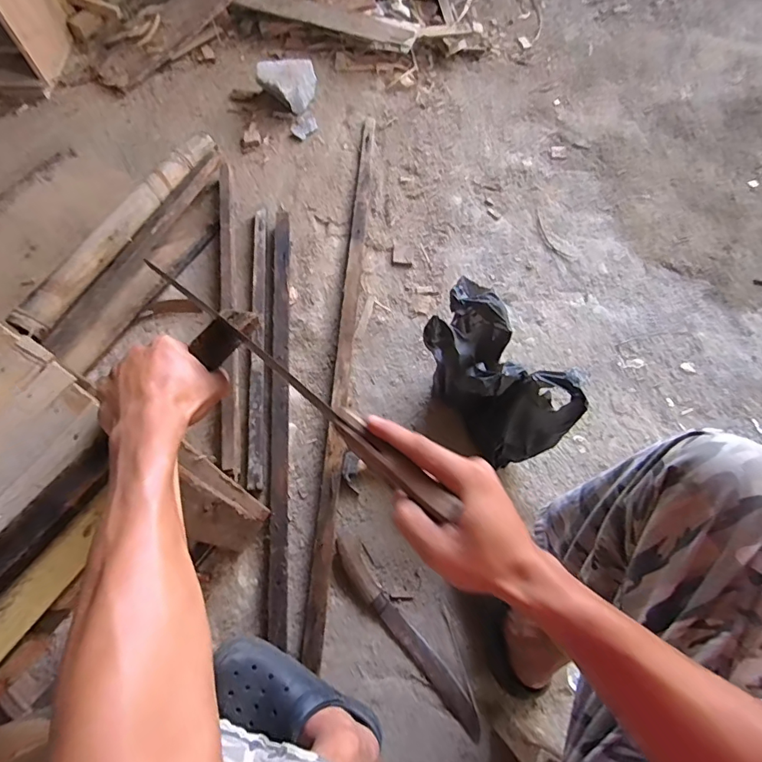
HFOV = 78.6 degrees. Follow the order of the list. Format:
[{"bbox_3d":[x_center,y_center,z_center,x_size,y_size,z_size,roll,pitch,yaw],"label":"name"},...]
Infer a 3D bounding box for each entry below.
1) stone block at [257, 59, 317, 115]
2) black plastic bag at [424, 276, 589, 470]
[{"bbox_3d":[-0.226,-0.715,1.129,0.138,0.078,0.111,-6,70,-5],"label":"stone block"},{"bbox_3d":[0.184,-0.002,0.788,0.134,0.199,0.290,-32,74,-13],"label":"black plastic bag"}]

